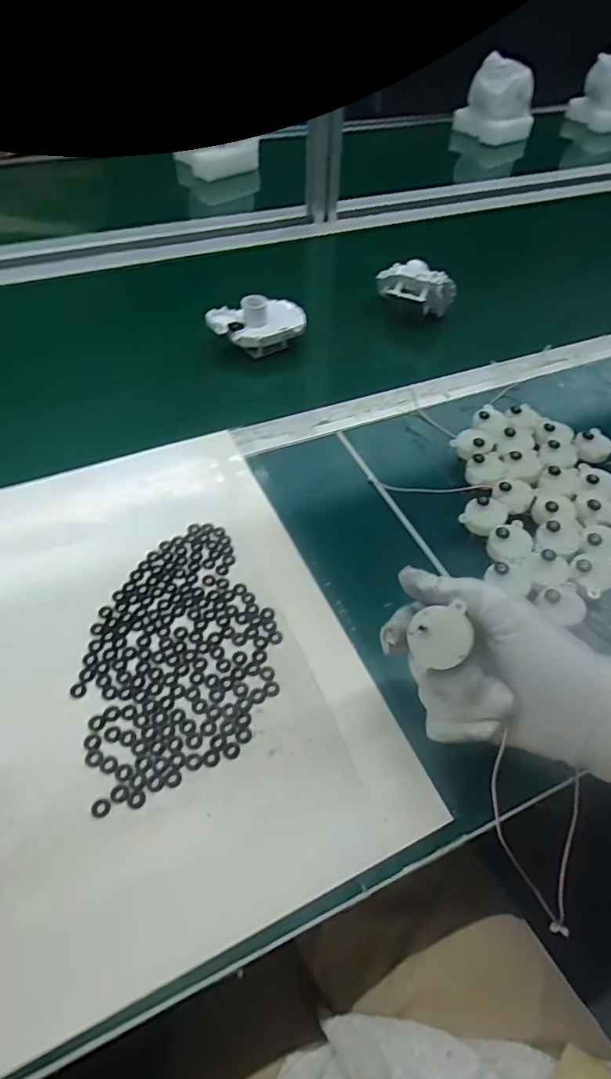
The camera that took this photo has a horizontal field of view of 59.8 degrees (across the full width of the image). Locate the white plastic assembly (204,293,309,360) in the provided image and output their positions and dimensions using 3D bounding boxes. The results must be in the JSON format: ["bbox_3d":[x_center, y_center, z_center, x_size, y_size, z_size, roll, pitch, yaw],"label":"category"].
[{"bbox_3d":[-0.054,-0.241,0.597,0.107,0.056,0.047,-4,50,-5],"label":"white plastic assembly"}]

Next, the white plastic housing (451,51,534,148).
[{"bbox_3d":[0.402,-0.928,1.119,0.102,0.125,0.135,-21,54,-19],"label":"white plastic housing"}]

